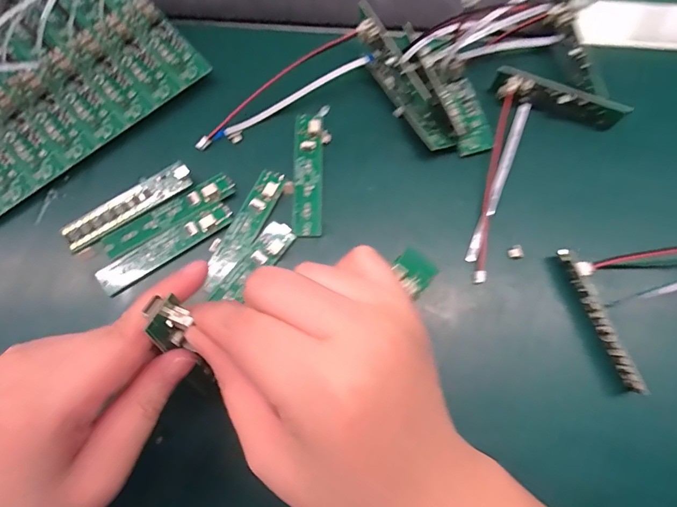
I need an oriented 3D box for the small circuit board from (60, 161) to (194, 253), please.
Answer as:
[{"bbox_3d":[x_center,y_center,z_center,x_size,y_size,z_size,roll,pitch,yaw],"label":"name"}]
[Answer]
[{"bbox_3d":[-0.130,-0.030,0.262,0.083,0.008,0.016,-31,75,-10],"label":"small circuit board"}]

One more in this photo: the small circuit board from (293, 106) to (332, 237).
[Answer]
[{"bbox_3d":[-0.018,-0.055,0.270,0.020,0.008,0.088,2,72,0],"label":"small circuit board"}]

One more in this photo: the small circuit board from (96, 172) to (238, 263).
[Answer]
[{"bbox_3d":[-0.106,-0.023,0.260,0.089,0.008,0.016,-31,75,-10],"label":"small circuit board"}]

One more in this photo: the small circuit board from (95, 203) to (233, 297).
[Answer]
[{"bbox_3d":[-0.104,-0.004,0.256,0.085,0.009,0.018,-30,75,-10],"label":"small circuit board"}]

